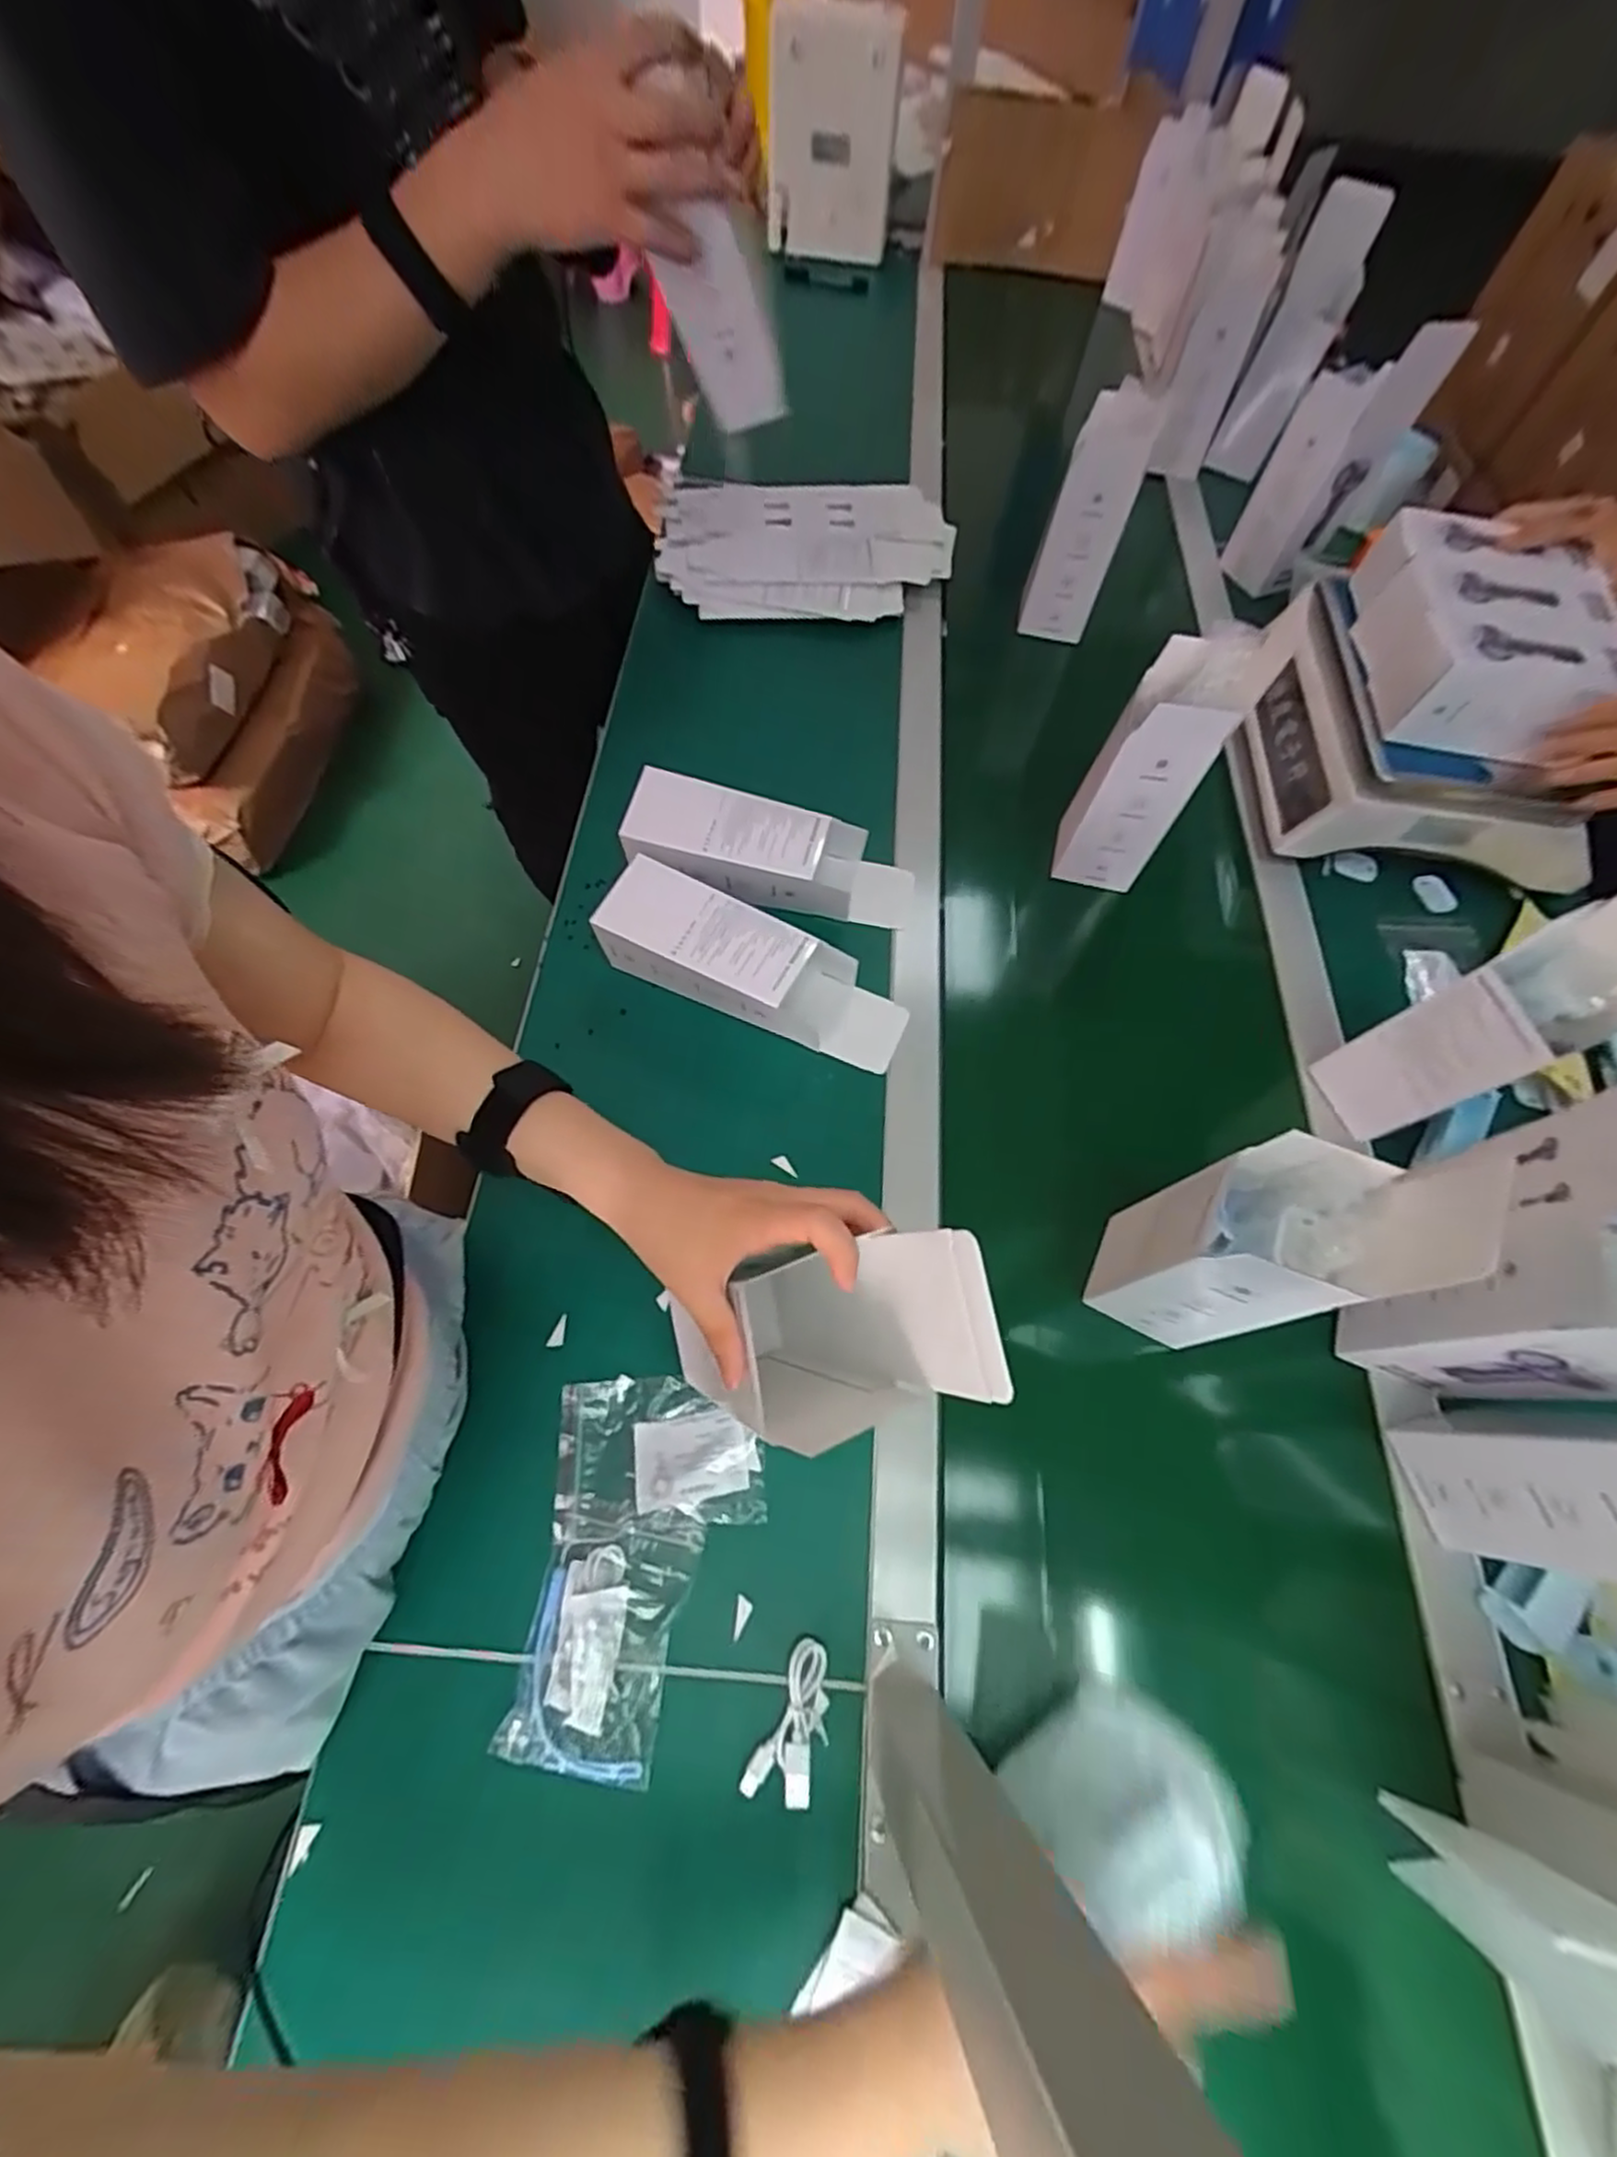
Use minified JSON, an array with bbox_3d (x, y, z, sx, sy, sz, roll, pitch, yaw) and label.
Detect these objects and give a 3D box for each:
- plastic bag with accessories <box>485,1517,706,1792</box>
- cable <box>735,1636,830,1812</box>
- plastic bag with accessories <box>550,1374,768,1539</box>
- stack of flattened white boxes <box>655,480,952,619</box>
[{"bbox_3d":[-0.119,0.324,0.422,0.085,0.012,0.117,9,64,2],"label":"plastic bag with accessories"},{"bbox_3d":[-0.006,0.363,0.413,0.036,0.008,0.074,23,66,9],"label":"cable"},{"bbox_3d":[-0.095,0.238,0.466,0.126,0.012,0.088,-4,64,-4],"label":"plastic bag with accessories"},{"bbox_3d":[-0.002,-0.609,0.837,0.325,0.038,0.214,-1,64,-2],"label":"stack of flattened white boxes"}]

